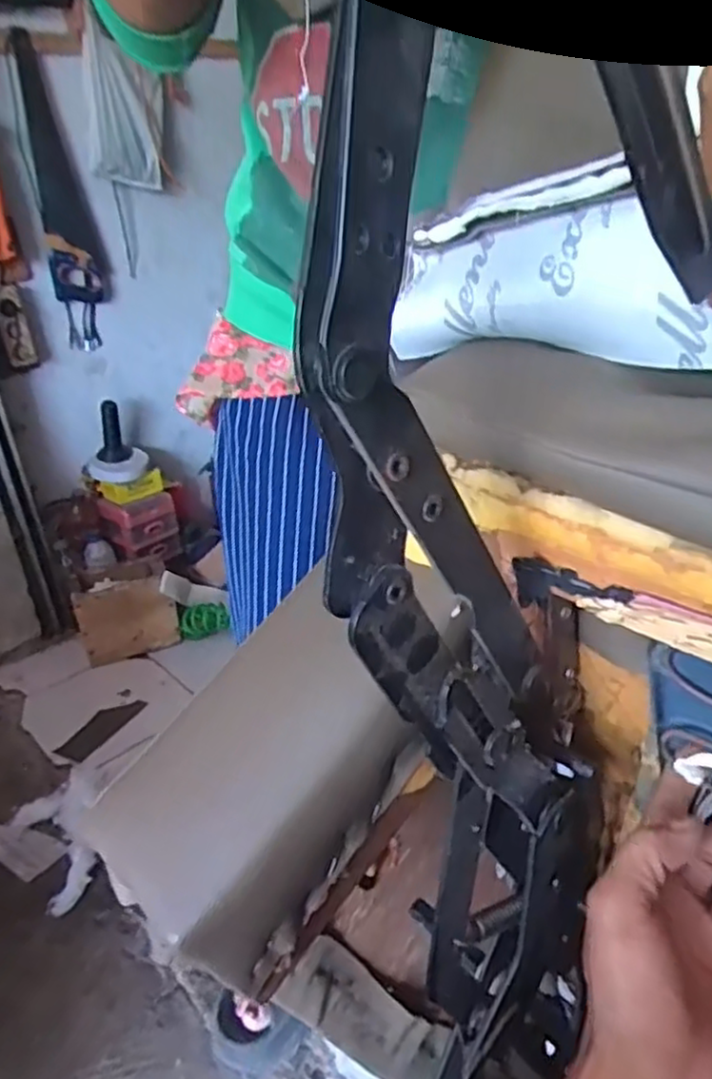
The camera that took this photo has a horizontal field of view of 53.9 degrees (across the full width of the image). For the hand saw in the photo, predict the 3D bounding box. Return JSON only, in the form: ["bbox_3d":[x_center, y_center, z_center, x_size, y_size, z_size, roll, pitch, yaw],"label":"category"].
[{"bbox_3d":[-0.650,-0.748,1.569,0.021,0.609,0.130,14,27,38],"label":"hand saw"}]

